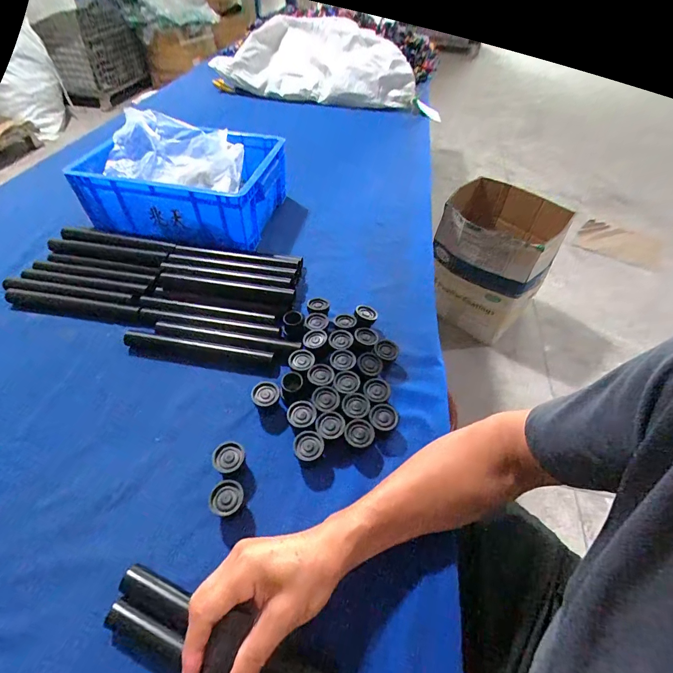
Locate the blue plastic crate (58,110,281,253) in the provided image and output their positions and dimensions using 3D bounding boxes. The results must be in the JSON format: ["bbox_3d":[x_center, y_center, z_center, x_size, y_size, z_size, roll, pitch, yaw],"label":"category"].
[{"bbox_3d":[-0.291,-0.321,0.718,0.336,0.137,0.240,10,49,5],"label":"blue plastic crate"}]

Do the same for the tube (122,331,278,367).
[{"bbox_3d":[-0.202,0.020,0.521,0.218,0.020,0.021,9,49,5],"label":"tube"}]

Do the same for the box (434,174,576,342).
[{"bbox_3d":[0.598,-0.302,1.426,0.412,0.453,0.366,30,54,21],"label":"box"}]

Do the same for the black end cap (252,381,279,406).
[{"bbox_3d":[-0.093,0.080,0.470,0.035,0.037,0.030,-9,50,-11],"label":"black end cap"}]

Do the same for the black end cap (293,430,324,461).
[{"bbox_3d":[-0.033,0.136,0.427,0.035,0.035,0.033,1,49,-2],"label":"black end cap"}]

